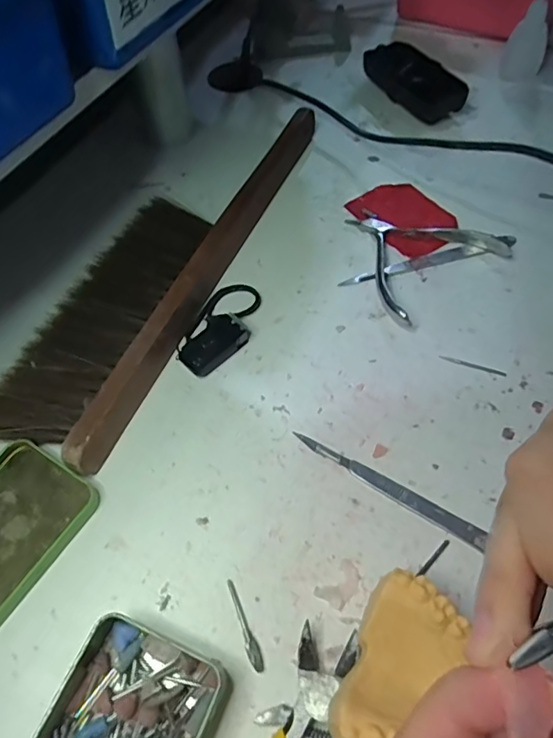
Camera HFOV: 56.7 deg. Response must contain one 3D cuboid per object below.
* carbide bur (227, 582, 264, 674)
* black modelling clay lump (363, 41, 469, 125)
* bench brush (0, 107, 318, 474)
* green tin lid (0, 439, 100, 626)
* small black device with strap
[{"bbox_3d":[-0.016,0.127,0.254,0.006,0.004,0.044,-22,58,-10],"label":"carbide bur"},{"bbox_3d":[0.132,-0.273,0.486,0.055,0.020,0.114,-23,58,-10],"label":"black modelling clay lump"},{"bbox_3d":[-0.076,-0.089,0.382,0.095,0.029,0.342,16,60,14],"label":"bench brush"},{"bbox_3d":[-0.155,0.092,0.284,0.071,0.009,0.097,27,63,20],"label":"green tin lid"},{"bbox_3d":[-0.038,-0.030,0.351,0.040,0.016,0.080,20,60,16],"label":"small black device with strap"}]

